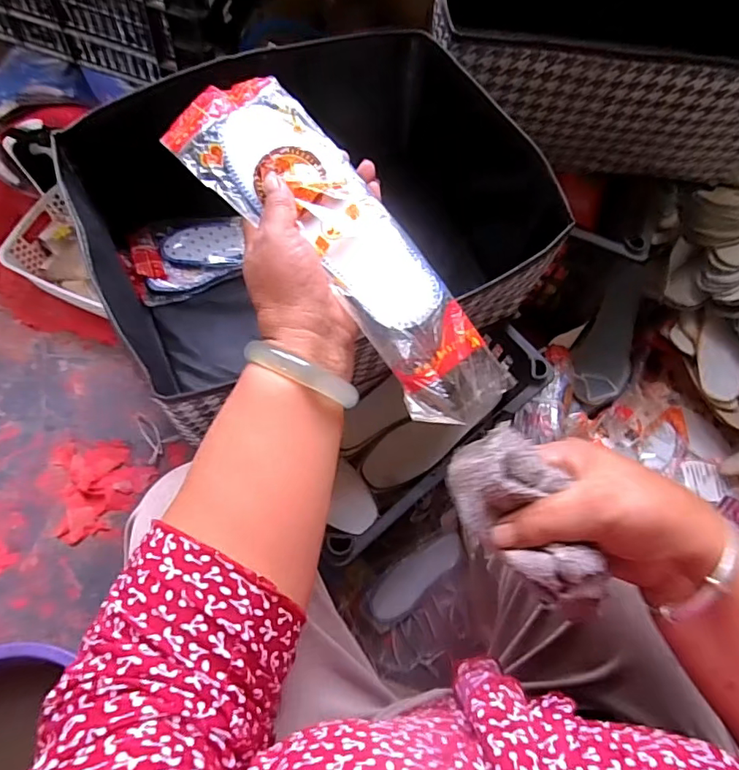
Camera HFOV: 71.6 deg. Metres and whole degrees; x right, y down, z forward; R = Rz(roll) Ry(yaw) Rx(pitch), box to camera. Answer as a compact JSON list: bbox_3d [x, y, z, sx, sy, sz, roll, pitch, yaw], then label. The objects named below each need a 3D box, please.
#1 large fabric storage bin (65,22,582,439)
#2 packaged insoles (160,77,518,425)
[{"bbox_3d":[-0.064,-0.169,0.559,0.416,0.207,0.346,-21,74,-14],"label":"large fabric storage bin"},{"bbox_3d":[-0.019,-0.093,0.329,0.082,0.019,0.277,-38,80,-13],"label":"packaged insoles"}]

